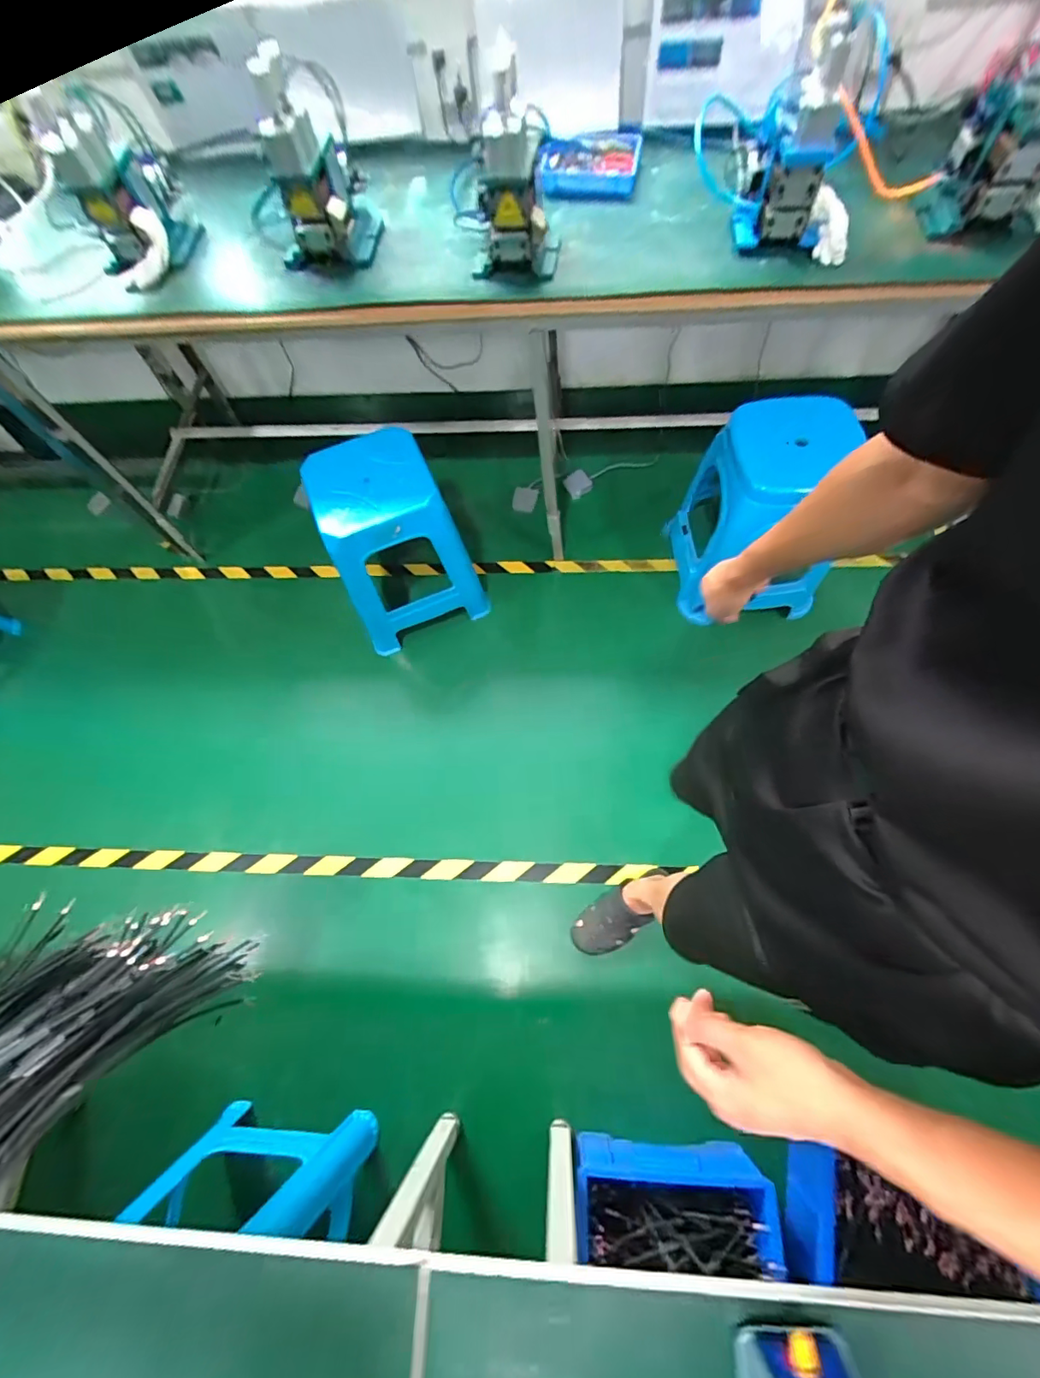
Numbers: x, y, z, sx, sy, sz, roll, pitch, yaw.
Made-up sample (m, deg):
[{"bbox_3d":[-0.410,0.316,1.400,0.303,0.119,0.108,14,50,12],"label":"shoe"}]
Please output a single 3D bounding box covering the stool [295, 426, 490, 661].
[{"bbox_3d":[-0.341,-0.414,1.370,0.343,0.422,0.352,-25,66,-7],"label":"stool"}]

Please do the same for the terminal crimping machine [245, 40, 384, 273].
[{"bbox_3d":[-0.410,-0.973,0.930,0.224,0.275,0.280,-18,66,-4],"label":"terminal crimping machine"}]

